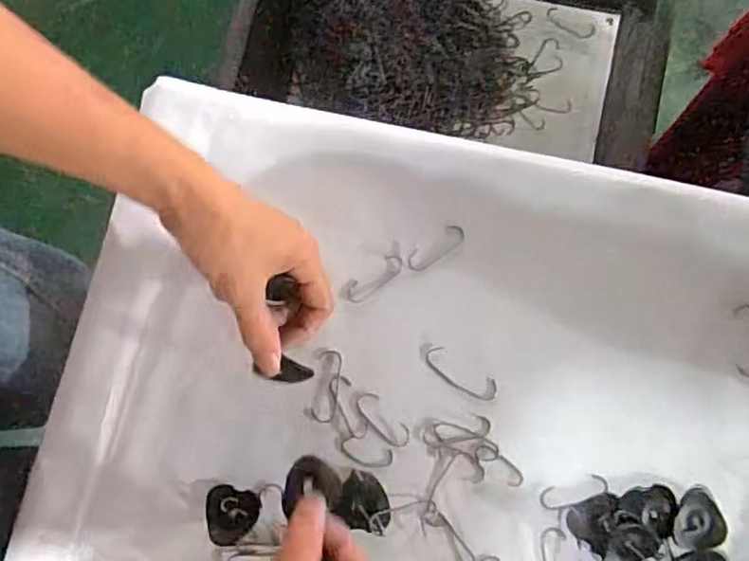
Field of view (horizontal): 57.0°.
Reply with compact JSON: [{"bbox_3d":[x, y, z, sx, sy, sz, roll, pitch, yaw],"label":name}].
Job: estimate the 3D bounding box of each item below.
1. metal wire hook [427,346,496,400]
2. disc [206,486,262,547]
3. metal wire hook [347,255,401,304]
[{"bbox_3d":[0.055,0.060,0.438,0.050,0.004,0.017,31,78,9],"label":"metal wire hook"},{"bbox_3d":[-0.088,0.145,0.424,0.032,0.010,0.033,0,75,1],"label":"disc"},{"bbox_3d":[-0.001,-0.001,0.451,0.043,0.005,0.013,-37,78,-8],"label":"metal wire hook"}]

